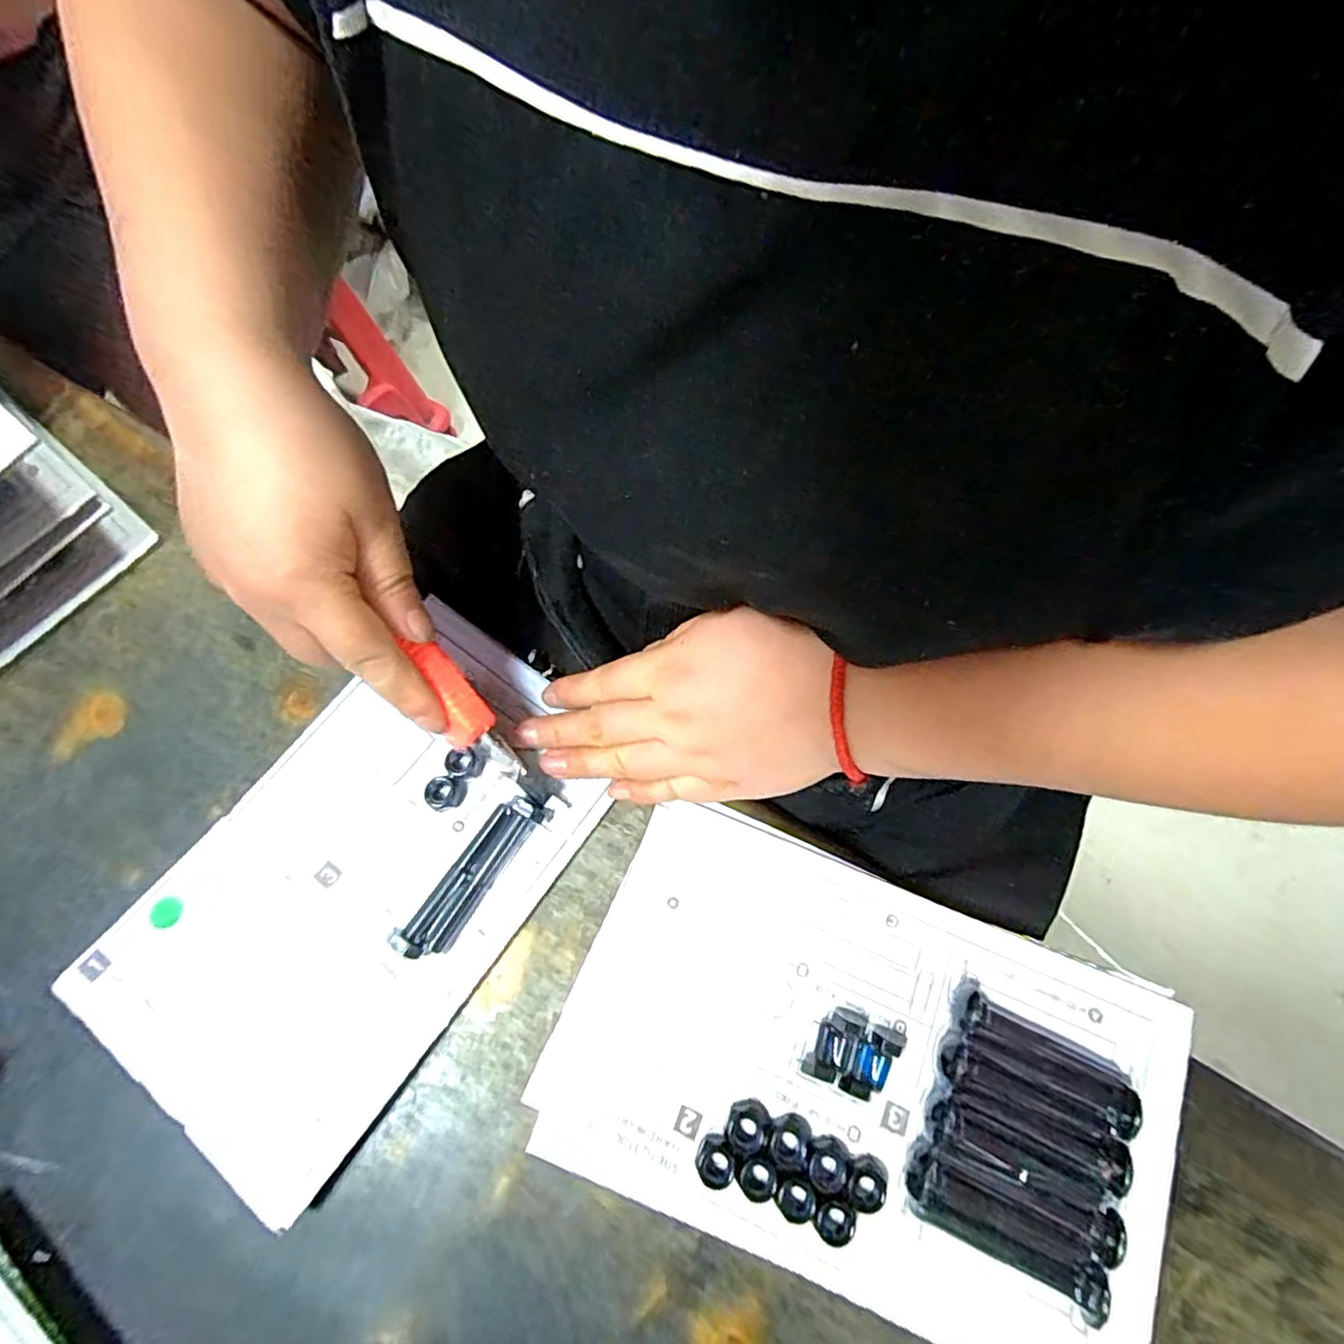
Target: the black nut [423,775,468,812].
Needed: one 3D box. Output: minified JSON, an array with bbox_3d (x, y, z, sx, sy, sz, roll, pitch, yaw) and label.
[{"bbox_3d":[-0.110,0.059,0.303,0.017,0.010,0.015,-1,71,0],"label":"black nut"}]

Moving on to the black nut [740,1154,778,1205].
[{"bbox_3d":[0.034,0.200,0.244,0.014,0.004,0.014,0,71,0],"label":"black nut"}]

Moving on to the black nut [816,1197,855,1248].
[{"bbox_3d":[0.063,0.212,0.240,0.015,0.004,0.014,0,71,0],"label":"black nut"}]

